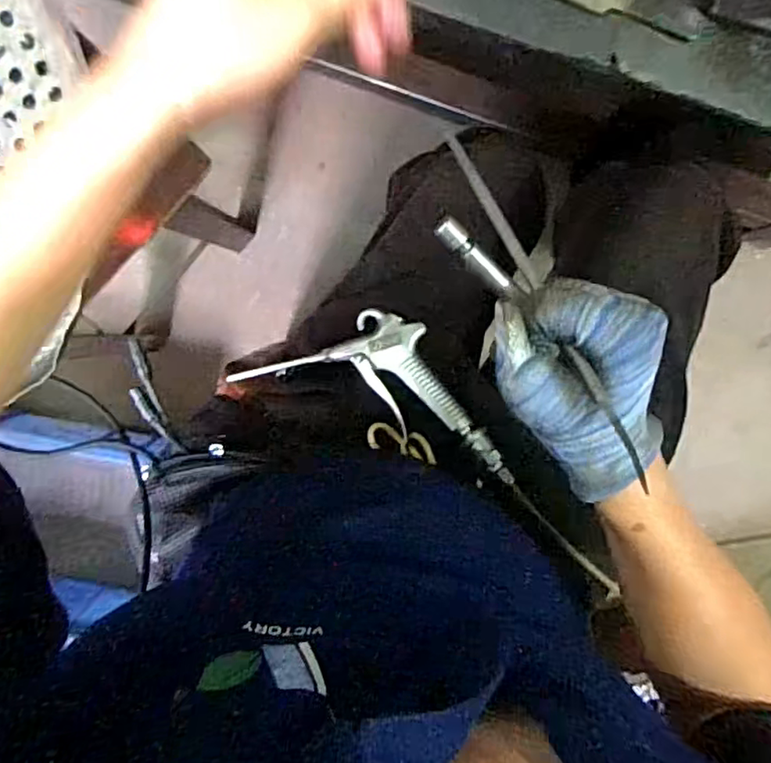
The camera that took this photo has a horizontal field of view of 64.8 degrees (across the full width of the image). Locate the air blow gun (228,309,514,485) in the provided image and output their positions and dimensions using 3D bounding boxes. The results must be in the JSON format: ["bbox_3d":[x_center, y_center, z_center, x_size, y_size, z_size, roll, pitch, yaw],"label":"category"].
[{"bbox_3d":[-0.002,-0.004,0.490,0.240,0.041,0.097,20,96,-1],"label":"air blow gun"}]

